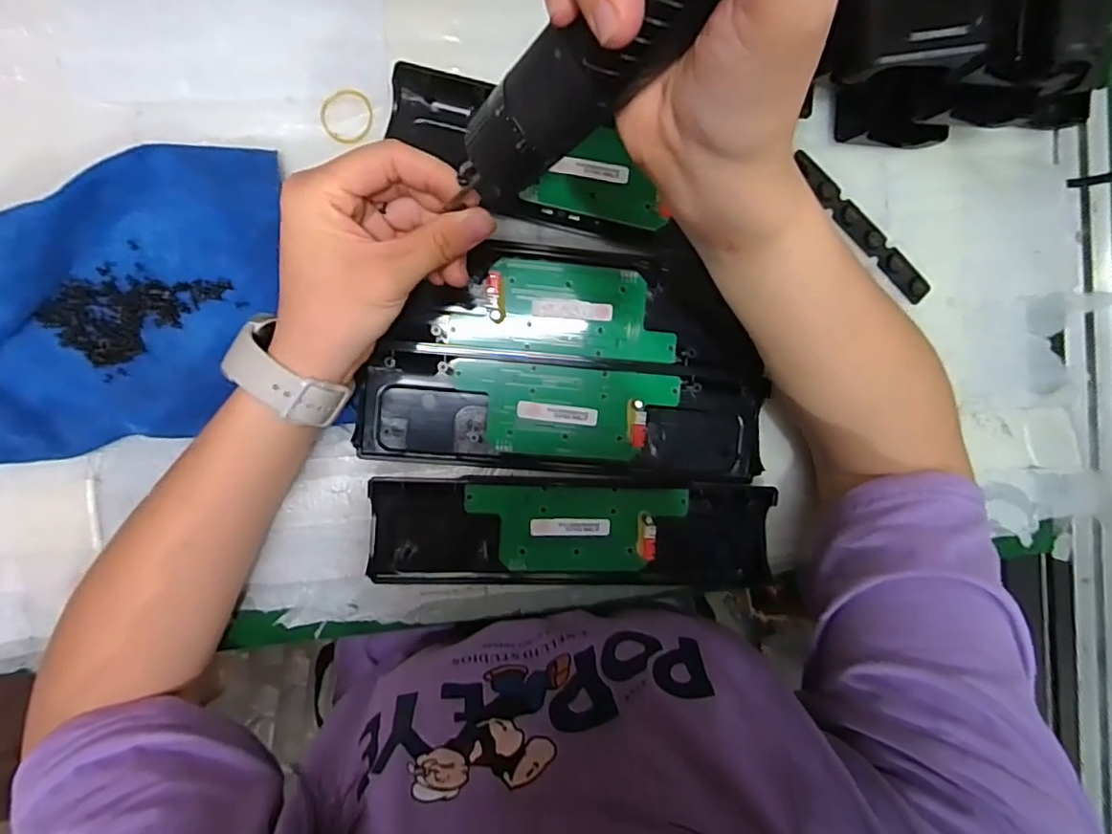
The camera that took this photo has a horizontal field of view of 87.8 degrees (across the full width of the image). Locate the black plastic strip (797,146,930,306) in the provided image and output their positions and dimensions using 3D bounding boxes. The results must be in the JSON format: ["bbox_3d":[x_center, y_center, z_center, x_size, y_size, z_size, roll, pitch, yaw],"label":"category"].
[{"bbox_3d":[0.199,-0.121,0.375,0.122,0.006,0.020,42,87,-6],"label":"black plastic strip"}]

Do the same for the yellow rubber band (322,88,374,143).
[{"bbox_3d":[-0.122,-0.176,0.337,0.030,0.004,0.032,0,92,-6],"label":"yellow rubber band"}]

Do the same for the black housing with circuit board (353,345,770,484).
[{"bbox_3d":[0.006,-0.001,0.355,0.244,0.018,0.069,4,92,-7],"label":"black housing with circuit board"}]

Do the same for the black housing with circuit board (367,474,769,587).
[{"bbox_3d":[0.013,0.074,0.357,0.243,0.017,0.067,3,92,-7],"label":"black housing with circuit board"}]

